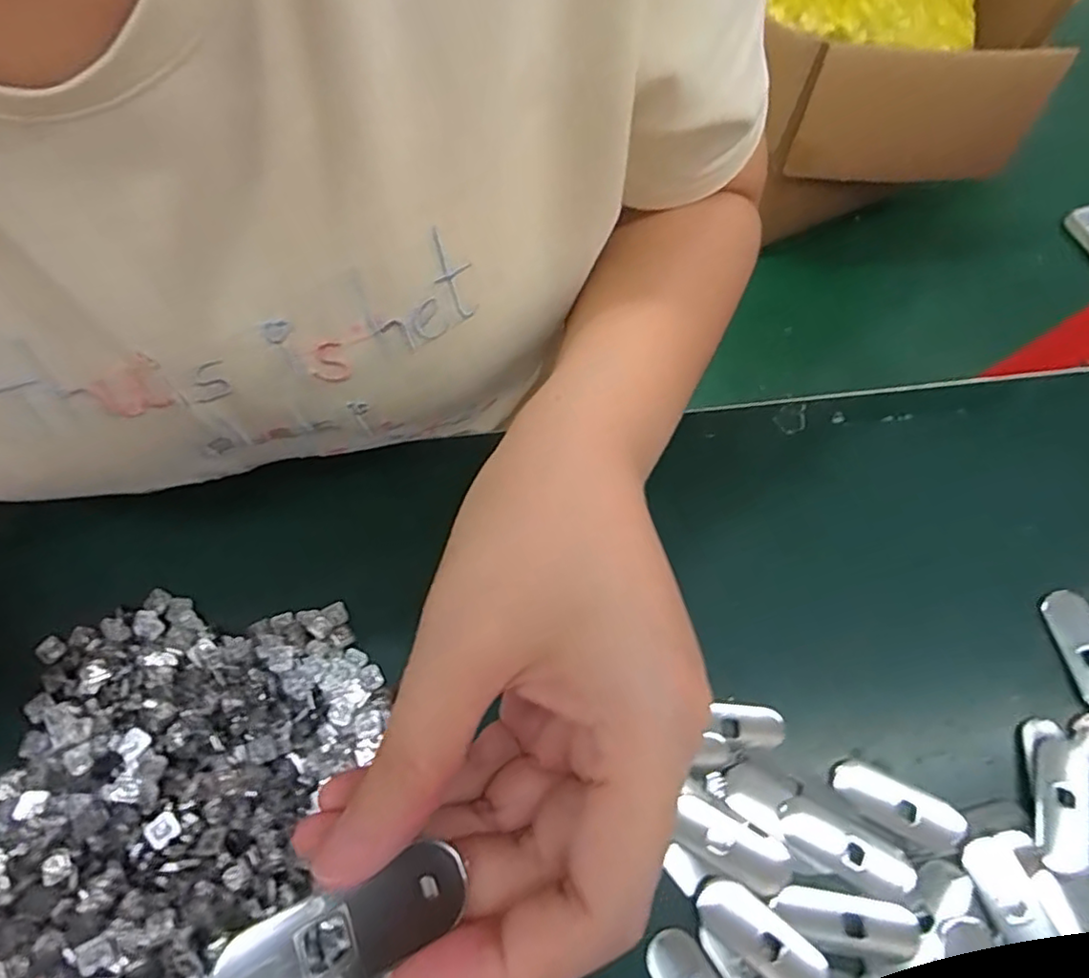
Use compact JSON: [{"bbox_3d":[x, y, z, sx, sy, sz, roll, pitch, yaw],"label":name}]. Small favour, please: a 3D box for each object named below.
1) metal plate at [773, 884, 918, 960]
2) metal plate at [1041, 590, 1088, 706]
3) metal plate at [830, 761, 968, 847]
[{"bbox_3d":[0.112,0.161,0.233,0.051,0.004,0.019,8,67,3],"label":"metal plate"},{"bbox_3d":[0.236,0.070,0.274,0.018,0.005,0.051,-5,67,-2],"label":"metal plate"},{"bbox_3d":[0.141,0.128,0.253,0.047,0.009,0.017,29,70,12],"label":"metal plate"}]

